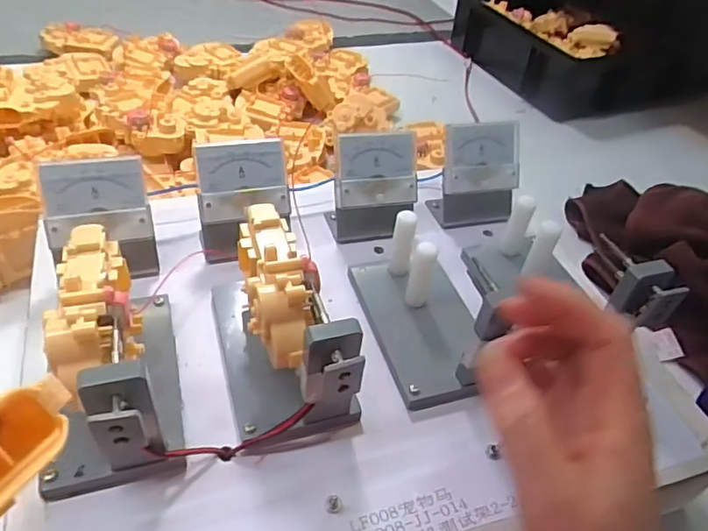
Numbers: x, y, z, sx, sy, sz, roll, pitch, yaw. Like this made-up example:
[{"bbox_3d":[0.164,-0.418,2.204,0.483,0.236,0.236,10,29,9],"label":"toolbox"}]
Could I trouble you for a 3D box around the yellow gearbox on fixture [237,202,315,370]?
[{"bbox_3d":[-0.045,0.007,0.301,0.032,0.031,0.096,-7,46,-16],"label":"yellow gearbox on fixture"}]

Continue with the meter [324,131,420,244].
[{"bbox_3d":[0.017,-0.060,0.420,0.065,0.074,0.044,-5,45,-13],"label":"meter"}]

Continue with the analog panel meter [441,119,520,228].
[{"bbox_3d":[0.105,-0.074,0.448,0.065,0.079,0.041,-9,46,-17],"label":"analog panel meter"}]

